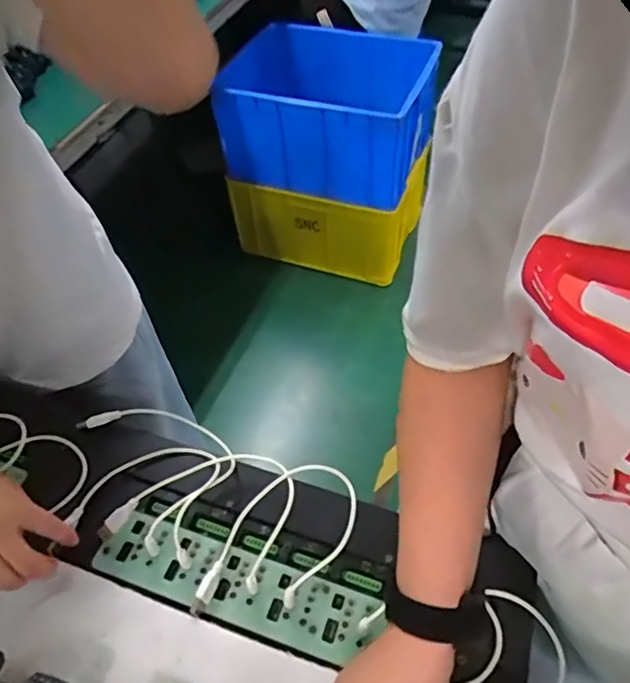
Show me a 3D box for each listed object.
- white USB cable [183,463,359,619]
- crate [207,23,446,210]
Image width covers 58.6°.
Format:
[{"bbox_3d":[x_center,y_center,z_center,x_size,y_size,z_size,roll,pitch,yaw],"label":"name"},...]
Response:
[{"bbox_3d":[-0.039,0.177,0.491,0.161,0.065,0.093,-25,54,-16],"label":"white USB cable"},{"bbox_3d":[0.055,-0.644,1.578,0.511,0.298,0.415,20,55,19],"label":"crate"}]

